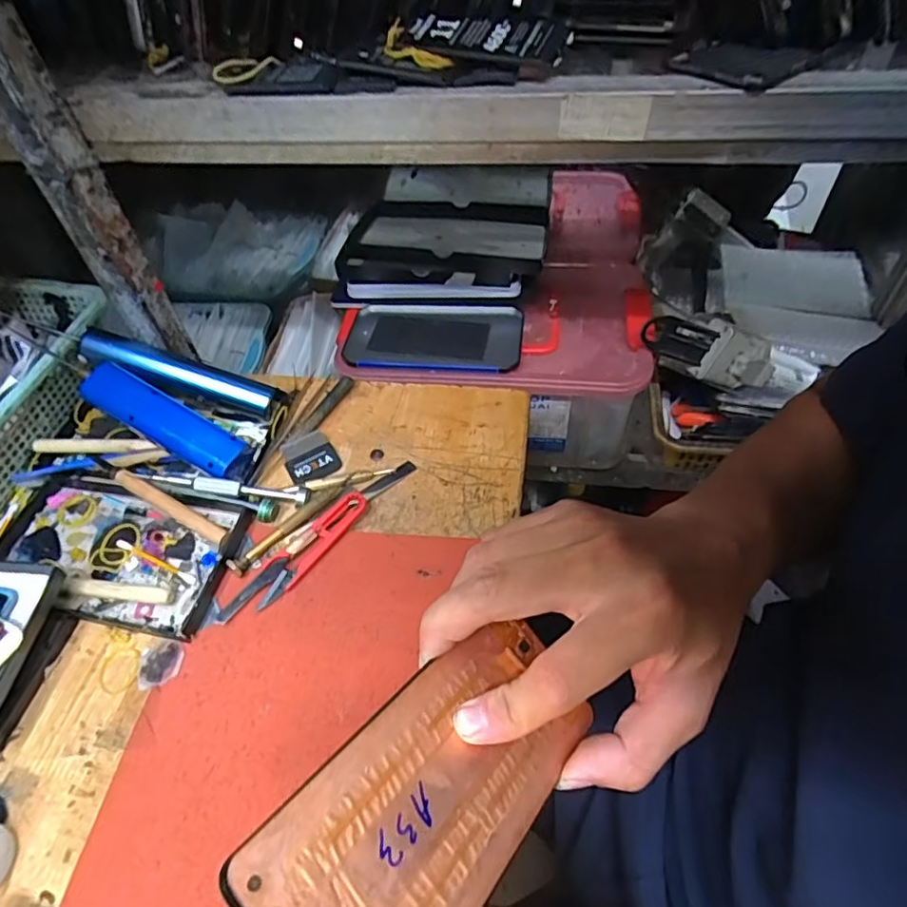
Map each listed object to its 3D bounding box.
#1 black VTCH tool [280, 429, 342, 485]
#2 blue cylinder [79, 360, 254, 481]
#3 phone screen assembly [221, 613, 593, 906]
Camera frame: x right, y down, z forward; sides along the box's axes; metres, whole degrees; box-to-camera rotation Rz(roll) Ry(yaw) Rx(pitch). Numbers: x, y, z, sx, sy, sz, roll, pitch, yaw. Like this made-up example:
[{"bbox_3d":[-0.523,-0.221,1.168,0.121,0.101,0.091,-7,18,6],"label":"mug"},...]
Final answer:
[{"bbox_3d":[-0.114,0.003,0.462,0.040,0.007,0.050,-28,54,-17],"label":"black VTCH tool"},{"bbox_3d":[-0.219,-0.023,0.442,0.133,0.025,0.033,31,56,-2],"label":"blue cylinder"},{"bbox_3d":[-0.001,0.117,0.211,0.069,0.004,0.152,50,40,11],"label":"phone screen assembly"}]

